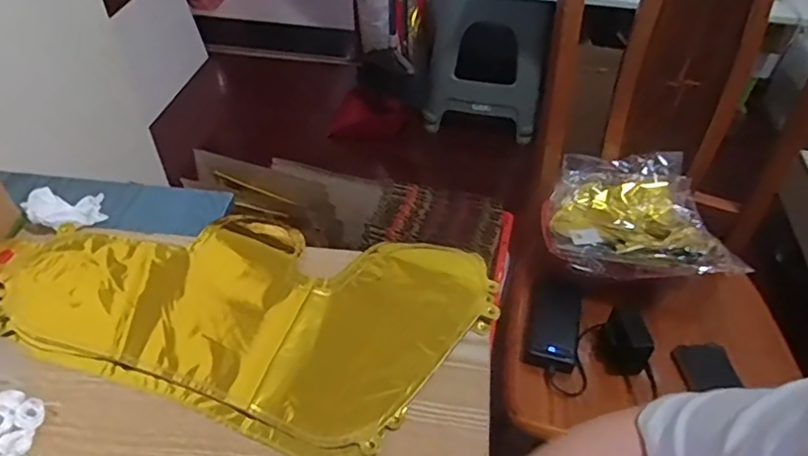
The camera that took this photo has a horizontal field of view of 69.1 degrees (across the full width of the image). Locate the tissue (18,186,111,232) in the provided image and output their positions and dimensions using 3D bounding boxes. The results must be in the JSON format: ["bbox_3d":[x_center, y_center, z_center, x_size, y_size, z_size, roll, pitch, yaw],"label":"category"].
[{"bbox_3d":[-0.331,-0.016,0.586,0.069,0.044,0.055,-35,56,-29],"label":"tissue"}]

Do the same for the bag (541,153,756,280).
[{"bbox_3d":[0.363,-0.019,0.931,0.271,0.065,0.244,6,47,5],"label":"bag"}]

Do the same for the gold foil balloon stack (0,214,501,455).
[{"bbox_3d":[-0.147,0.066,0.509,0.428,0.026,0.219,7,45,7],"label":"gold foil balloon stack"}]

